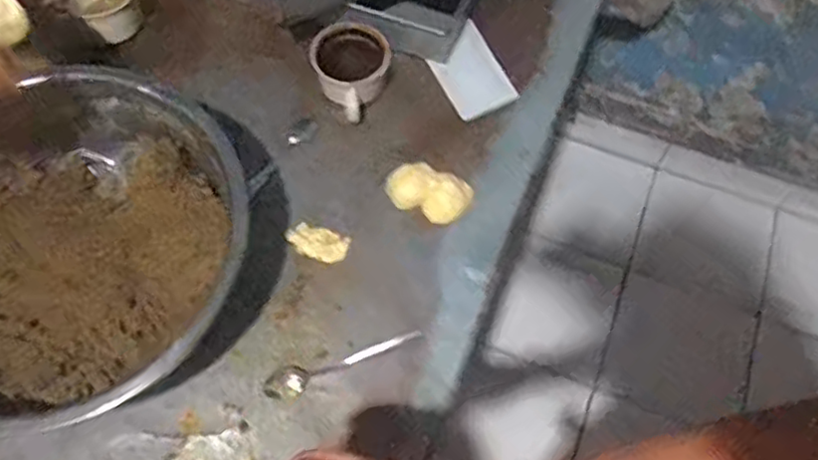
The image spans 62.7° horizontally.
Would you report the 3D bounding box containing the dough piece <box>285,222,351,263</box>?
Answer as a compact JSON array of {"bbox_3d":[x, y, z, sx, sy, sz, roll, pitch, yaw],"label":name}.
[{"bbox_3d":[-0.102,0.013,0.738,0.069,0.011,0.039,22,64,10],"label":"dough piece"}]

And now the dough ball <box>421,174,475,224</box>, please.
[{"bbox_3d":[0.044,-0.033,0.751,0.043,0.028,0.056,32,66,15],"label":"dough ball"}]

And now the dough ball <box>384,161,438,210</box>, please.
[{"bbox_3d":[0.005,-0.048,0.756,0.056,0.034,0.045,-32,67,-16],"label":"dough ball"}]

